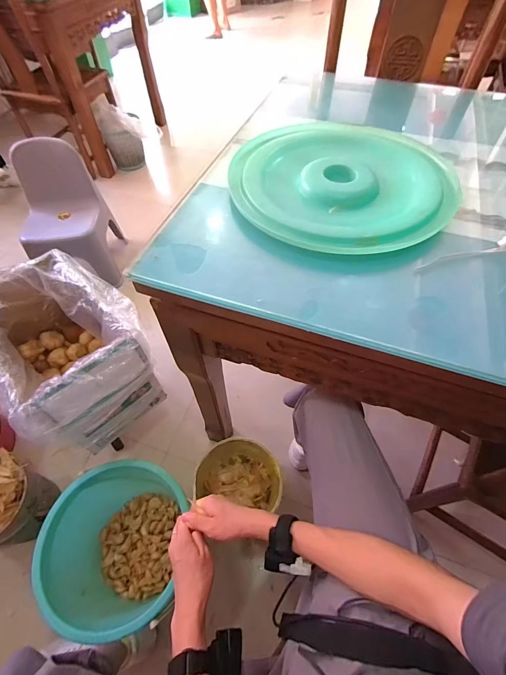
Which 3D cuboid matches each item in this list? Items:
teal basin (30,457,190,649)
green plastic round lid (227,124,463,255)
[{"bbox_3d":[-0.309,0.484,0.770,0.272,0.235,0.315,5,57,3],"label":"teal basin"},{"bbox_3d":[0.142,-0.260,0.540,0.349,0.029,0.335,0,57,0],"label":"green plastic round lid"}]

